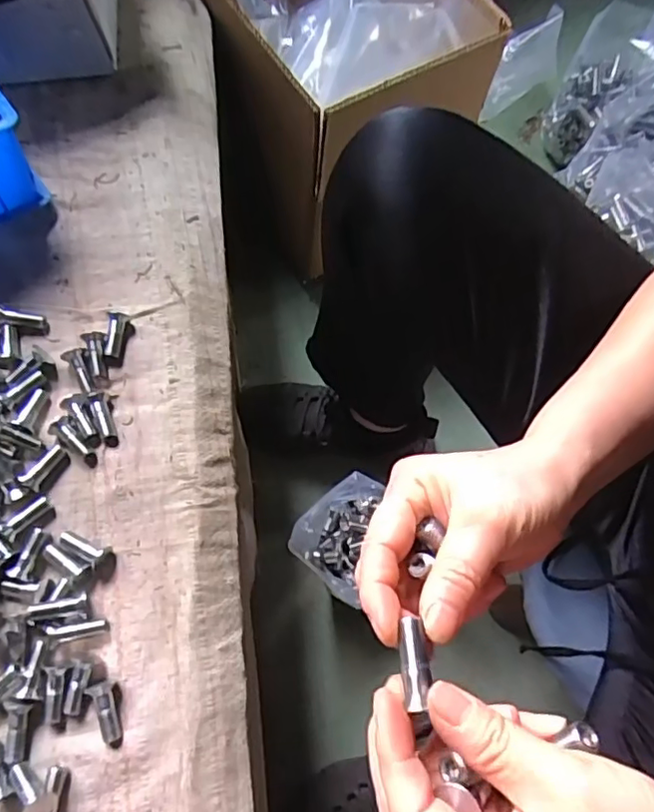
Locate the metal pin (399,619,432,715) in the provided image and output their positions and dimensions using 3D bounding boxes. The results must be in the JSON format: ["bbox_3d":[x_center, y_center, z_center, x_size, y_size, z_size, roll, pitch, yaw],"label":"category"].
[{"bbox_3d":[0.034,0.100,0.229,0.011,0.009,0.033,0,58,1],"label":"metal pin"}]

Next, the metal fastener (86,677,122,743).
[{"bbox_3d":[-0.140,0.194,0.374,0.014,0.013,0.036,-20,72,-6],"label":"metal fastener"}]

